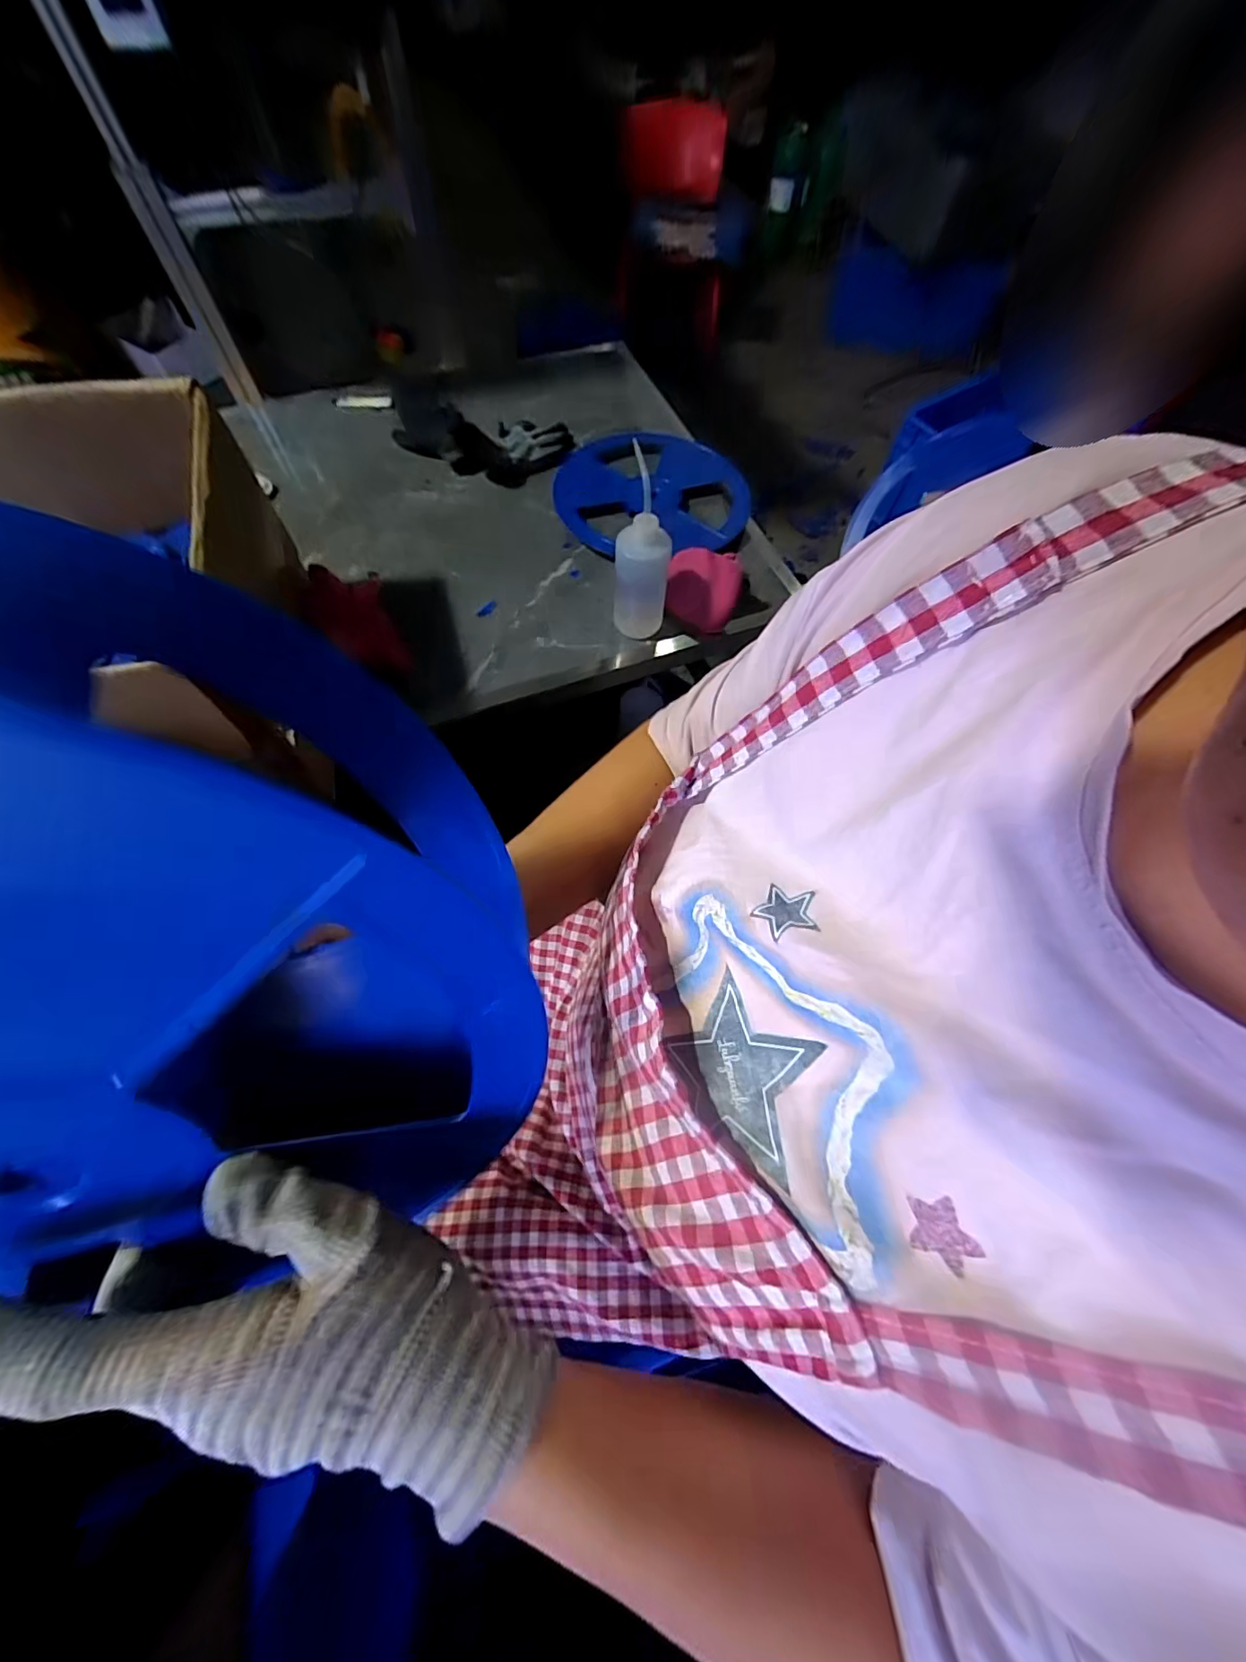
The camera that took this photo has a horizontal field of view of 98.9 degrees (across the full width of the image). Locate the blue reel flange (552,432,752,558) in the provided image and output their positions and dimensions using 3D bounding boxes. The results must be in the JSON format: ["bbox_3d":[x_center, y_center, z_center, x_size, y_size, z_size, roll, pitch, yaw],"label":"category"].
[{"bbox_3d":[0.048,-0.583,0.891,0.308,0.031,0.291,2,70,0],"label":"blue reel flange"}]

